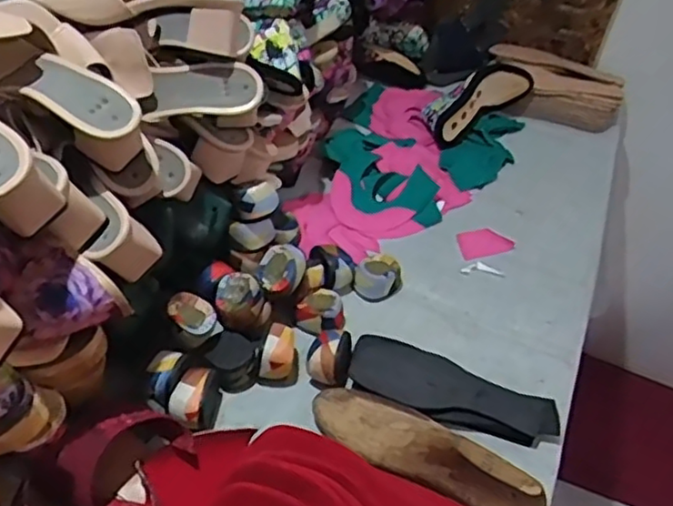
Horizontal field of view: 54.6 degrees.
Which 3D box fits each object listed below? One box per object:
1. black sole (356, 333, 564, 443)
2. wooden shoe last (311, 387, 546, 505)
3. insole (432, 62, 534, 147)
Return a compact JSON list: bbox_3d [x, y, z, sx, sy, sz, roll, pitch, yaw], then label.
[{"bbox_3d":[0.129,0.143,0.719,0.223,0.028,0.096,14,42,9],"label":"black sole"},{"bbox_3d":[0.089,0.178,0.637,0.240,0.068,0.075,22,44,17],"label":"wooden shoe last"},{"bbox_3d":[0.248,-0.263,1.127,0.225,0.079,0.062,-29,52,-32],"label":"insole"}]

